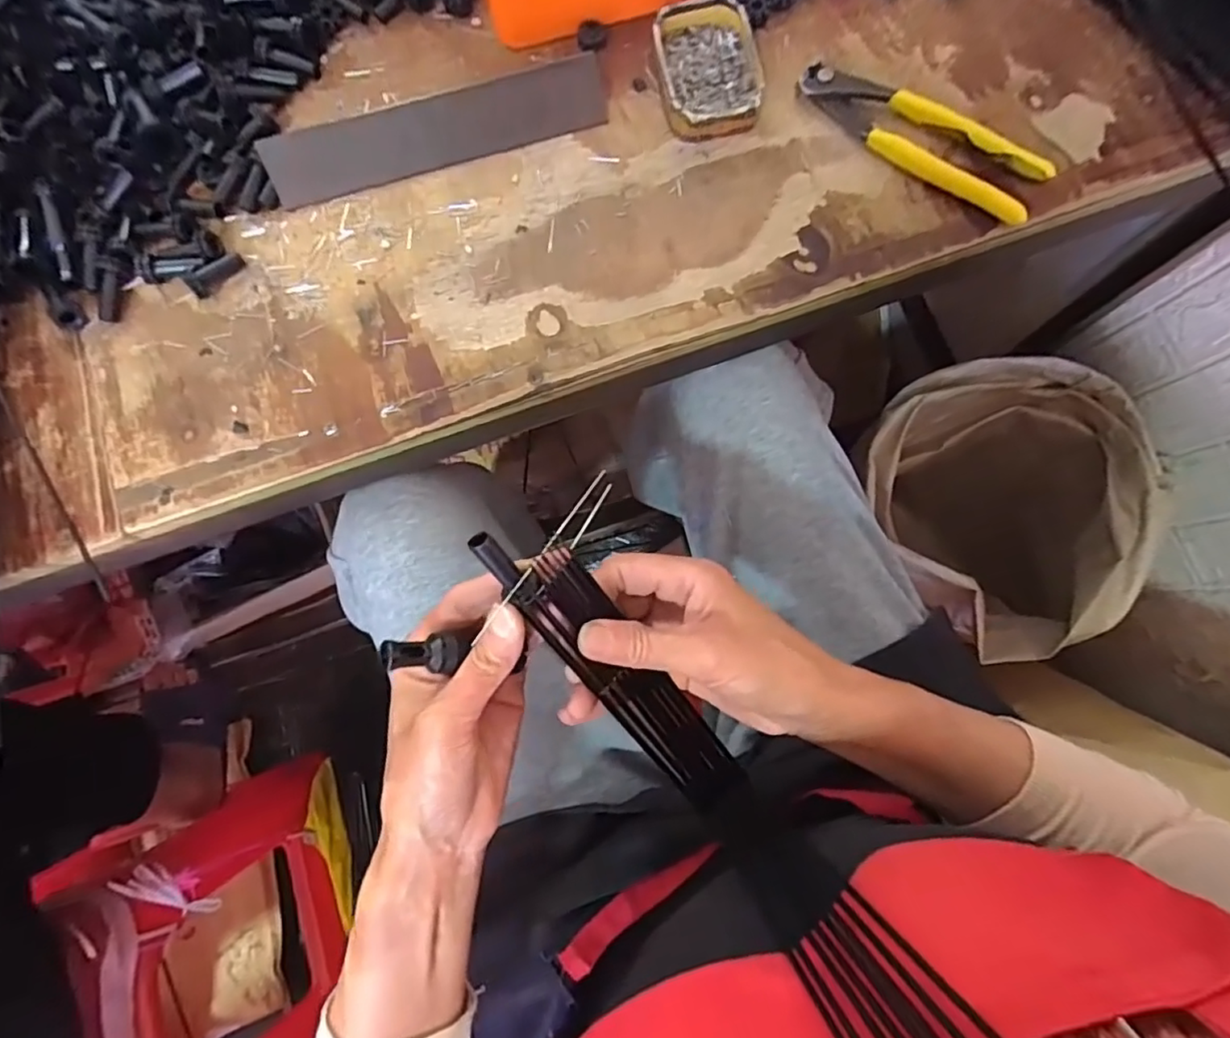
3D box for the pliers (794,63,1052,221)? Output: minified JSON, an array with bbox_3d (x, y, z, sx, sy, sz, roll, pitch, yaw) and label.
[{"bbox_3d":[0.190,-0.241,0.378,0.160,0.021,0.045,36,81,7],"label":"pliers"}]

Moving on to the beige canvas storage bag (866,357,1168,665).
[{"bbox_3d":[0.460,0.012,0.849,0.285,0.430,0.330,-22,80,-4],"label":"beige canvas storage bag"}]

